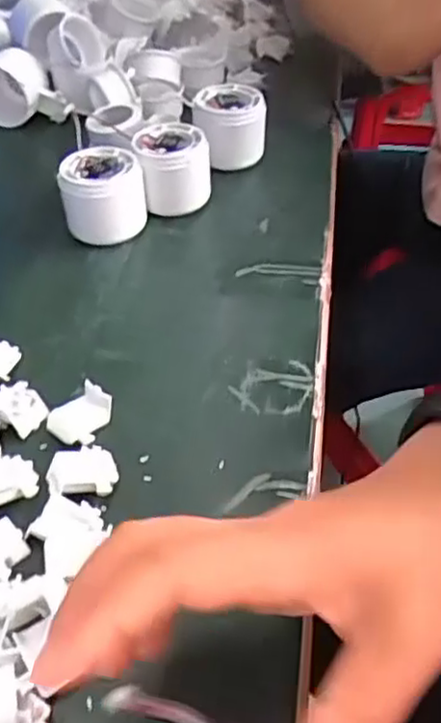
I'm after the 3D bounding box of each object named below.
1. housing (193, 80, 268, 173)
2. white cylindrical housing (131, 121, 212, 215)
[{"bbox_3d":[0.008,-0.196,0.580,0.059,0.056,0.059,0,44,0],"label":"housing"},{"bbox_3d":[-0.038,-0.151,0.539,0.054,0.055,0.054,0,44,0],"label":"white cylindrical housing"}]

